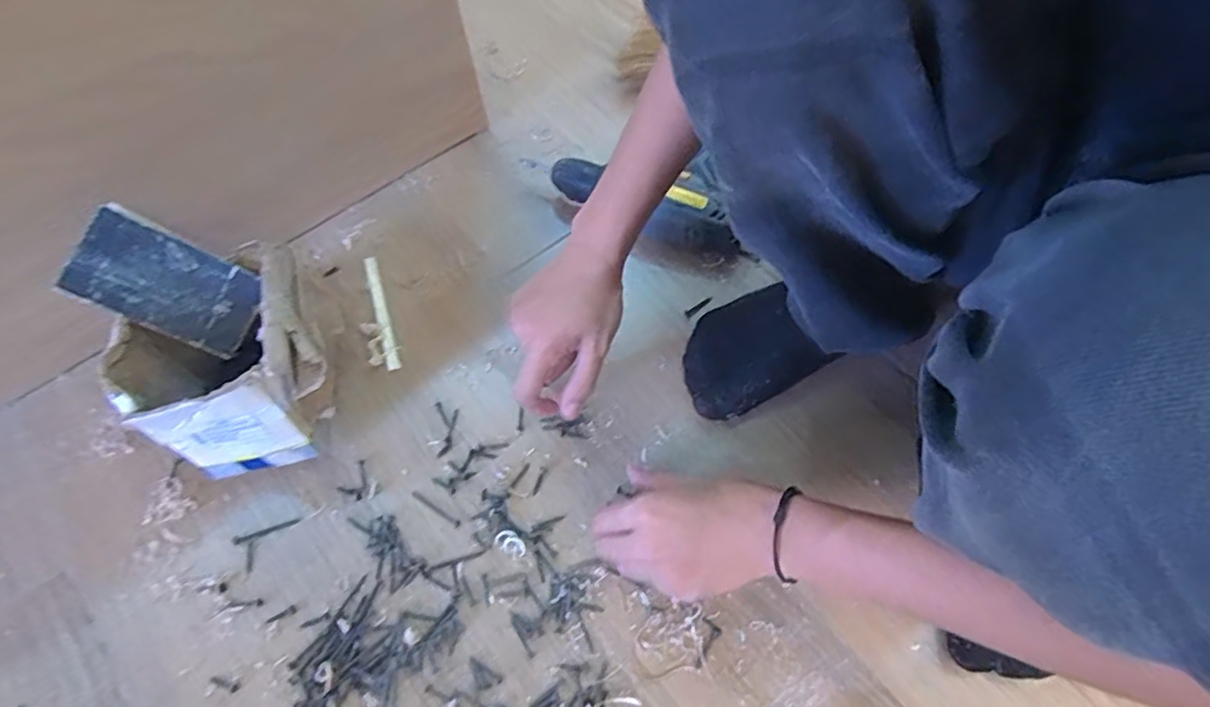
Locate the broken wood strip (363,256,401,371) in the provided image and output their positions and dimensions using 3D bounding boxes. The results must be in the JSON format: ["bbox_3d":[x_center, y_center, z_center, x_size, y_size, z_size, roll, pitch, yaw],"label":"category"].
[{"bbox_3d":[-0.204,-0.040,0.573,0.012,0.004,0.124,-18,64,-8],"label":"broken wood strip"}]

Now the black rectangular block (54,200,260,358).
[{"bbox_3d":[-0.320,-0.051,0.462,0.069,0.113,0.008,-61,31,-4],"label":"black rectangular block"}]

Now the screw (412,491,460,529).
[{"bbox_3d":[-0.133,0.121,0.492,0.047,0.004,0.006,32,68,16],"label":"screw"}]

